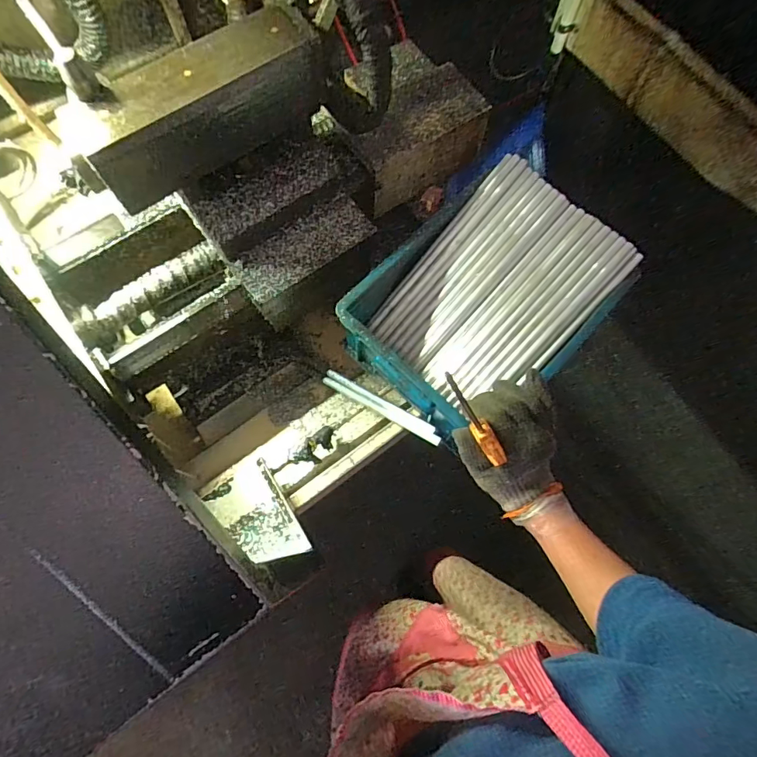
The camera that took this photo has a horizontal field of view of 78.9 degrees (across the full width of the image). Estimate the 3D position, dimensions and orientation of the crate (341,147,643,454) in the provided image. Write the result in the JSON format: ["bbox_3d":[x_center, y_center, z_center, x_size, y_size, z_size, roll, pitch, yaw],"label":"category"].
[{"bbox_3d":[0.137,-0.106,0.631,0.337,0.124,0.267,-42,77,-12],"label":"crate"}]

